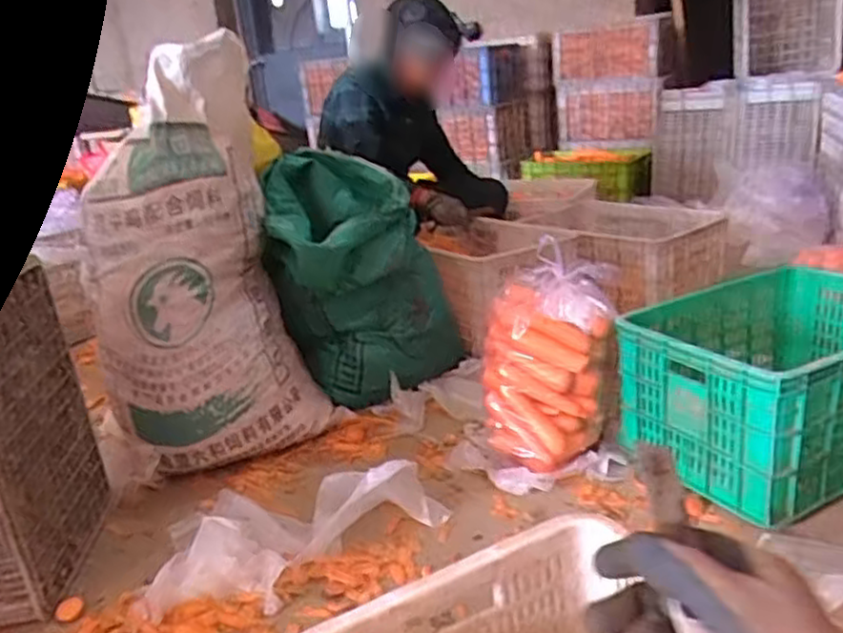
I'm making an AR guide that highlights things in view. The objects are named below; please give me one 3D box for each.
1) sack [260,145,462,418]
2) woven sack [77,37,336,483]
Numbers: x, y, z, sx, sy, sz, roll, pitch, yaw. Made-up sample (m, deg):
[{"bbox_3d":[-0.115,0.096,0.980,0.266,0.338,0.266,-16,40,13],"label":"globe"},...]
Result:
[{"bbox_3d":[-0.127,-0.093,1.624,0.410,0.492,0.314,-12,20,-16],"label":"sack"},{"bbox_3d":[-0.439,-0.092,1.368,0.403,0.730,0.195,-13,20,-19],"label":"woven sack"}]

